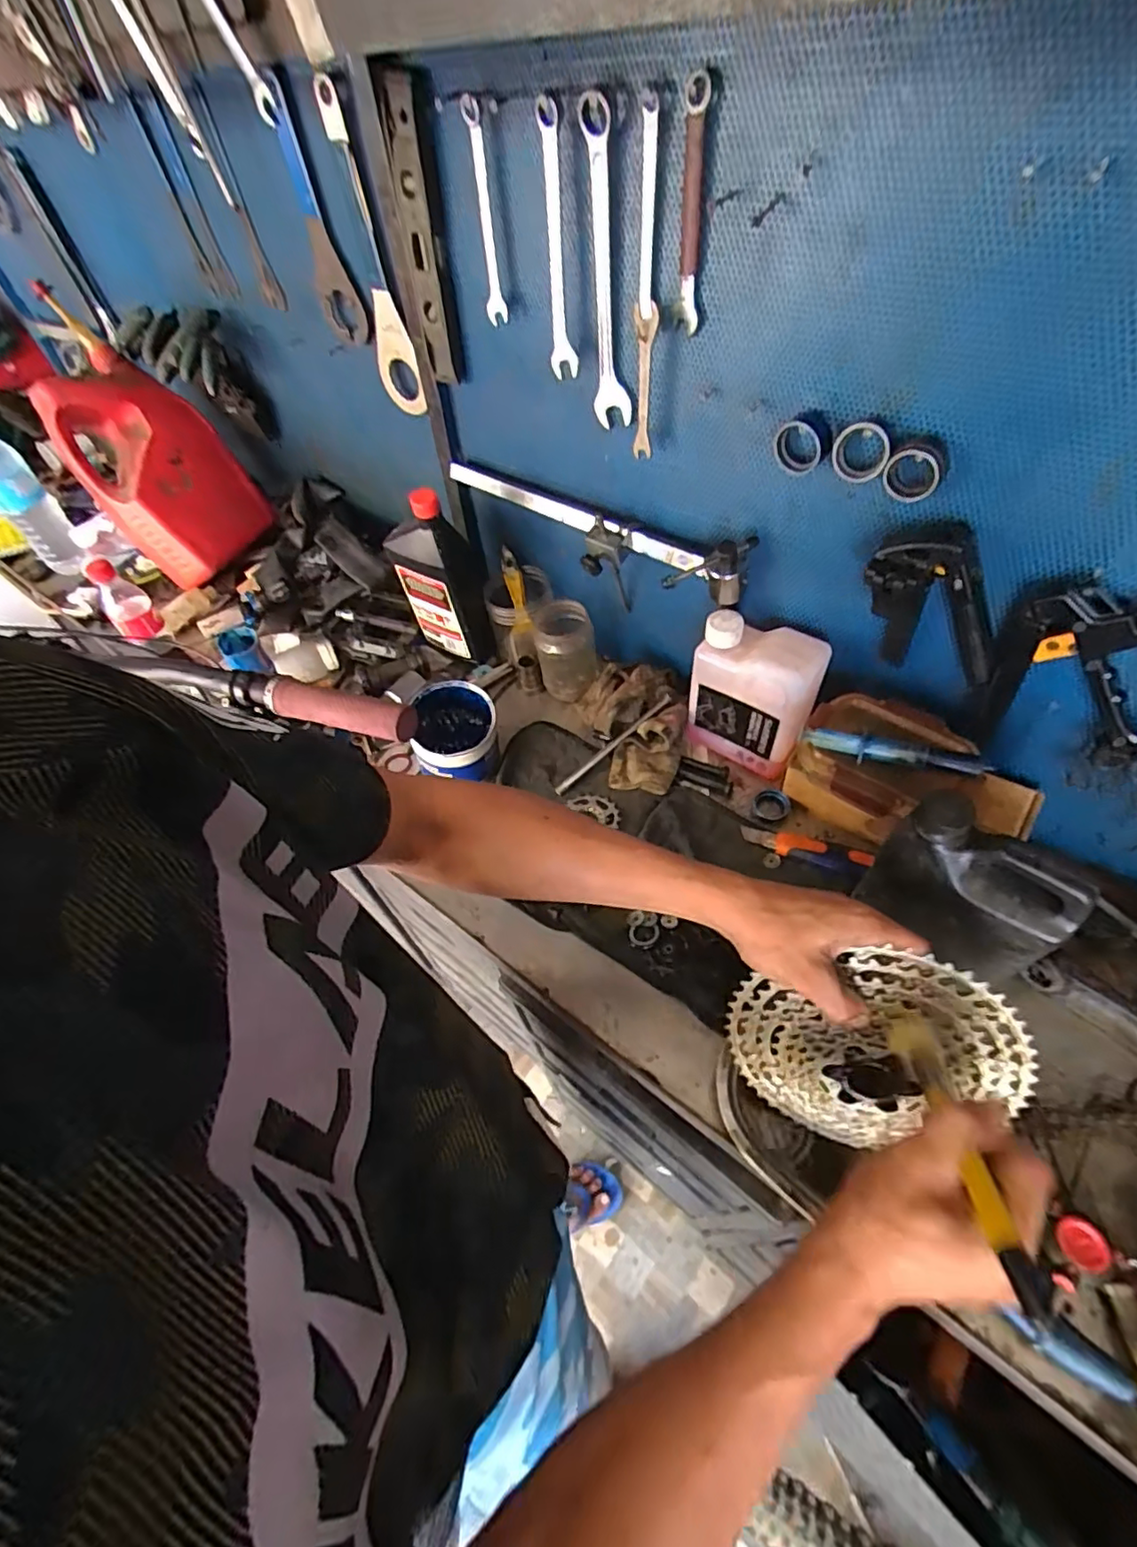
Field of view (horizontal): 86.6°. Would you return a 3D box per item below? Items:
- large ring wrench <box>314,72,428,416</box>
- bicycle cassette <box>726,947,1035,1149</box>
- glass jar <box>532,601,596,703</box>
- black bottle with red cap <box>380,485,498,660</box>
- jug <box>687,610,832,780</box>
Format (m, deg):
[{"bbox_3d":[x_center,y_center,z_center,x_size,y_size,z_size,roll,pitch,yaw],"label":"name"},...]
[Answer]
[{"bbox_3d":[-0.195,-0.516,0.628,0.087,0.276,0.020,37,69,16],"label":"large ring wrench"},{"bbox_3d":[0.213,0.200,0.441,0.168,0.191,0.043,53,30,-4],"label":"bicycle cassette"},{"bbox_3d":[-0.003,-0.148,0.775,0.075,0.115,0.077,-6,52,0],"label":"glass jar"},{"bbox_3d":[-0.165,-0.247,0.771,0.112,0.233,0.049,23,58,21],"label":"black bottle with red cap"},{"bbox_3d":[0.199,-0.079,0.651,0.126,0.166,0.059,28,59,24],"label":"jug"}]

